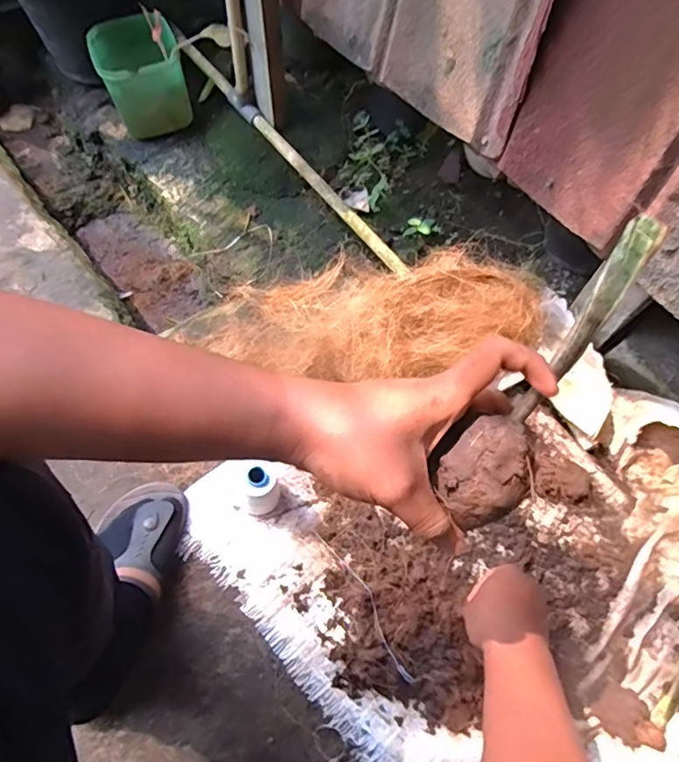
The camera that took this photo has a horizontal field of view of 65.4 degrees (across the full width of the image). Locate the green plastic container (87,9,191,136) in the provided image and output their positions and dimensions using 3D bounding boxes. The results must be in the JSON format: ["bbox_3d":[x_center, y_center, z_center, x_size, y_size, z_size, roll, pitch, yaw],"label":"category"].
[{"bbox_3d":[-0.369,-0.570,1.005,0.147,0.187,0.168,-19,64,-10],"label":"green plastic container"}]

